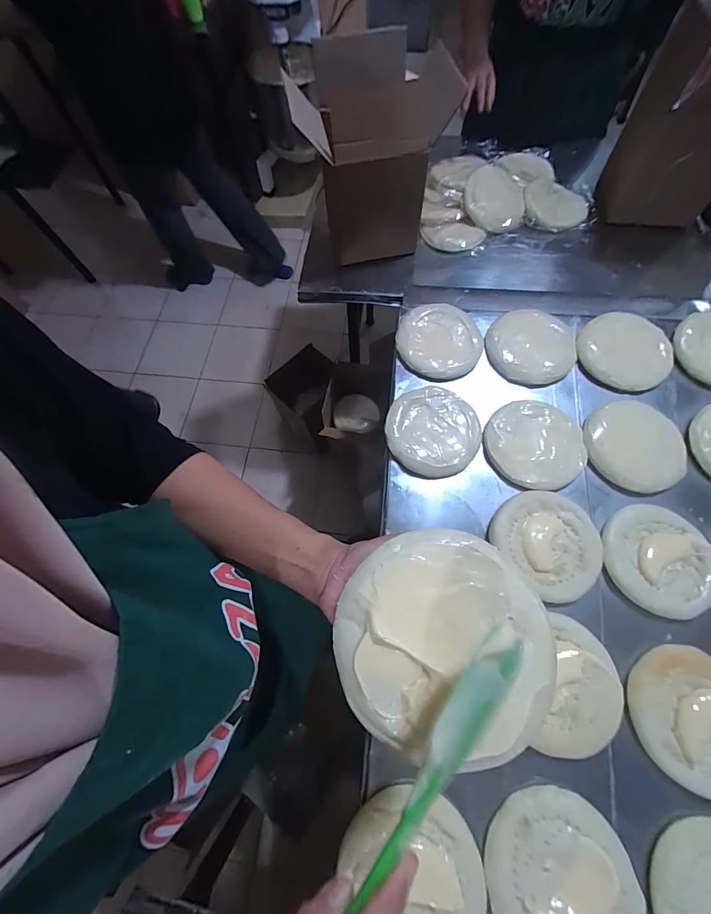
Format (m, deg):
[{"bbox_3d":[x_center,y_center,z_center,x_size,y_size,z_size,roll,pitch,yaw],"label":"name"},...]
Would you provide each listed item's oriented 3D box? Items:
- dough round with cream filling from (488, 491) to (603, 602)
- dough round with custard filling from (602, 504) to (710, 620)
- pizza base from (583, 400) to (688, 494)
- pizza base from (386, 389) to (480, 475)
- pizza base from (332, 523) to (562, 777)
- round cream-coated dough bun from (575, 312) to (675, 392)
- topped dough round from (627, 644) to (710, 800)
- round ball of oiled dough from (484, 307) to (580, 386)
[{"bbox_3d":[0.272,0.116,0.497,0.131,0.009,0.142,-1,67,2],"label":"dough round with cream filling"},{"bbox_3d":[0.420,0.138,0.484,0.140,0.011,0.142,-1,67,2],"label":"dough round with custard filling"},{"bbox_3d":[0.427,-0.020,0.537,0.140,0.014,0.136,-1,67,2],"label":"pizza base"},{"bbox_3d":[0.124,-0.043,0.559,0.142,0.013,0.146,-1,67,2],"label":"pizza base"},{"bbox_3d":[0.061,0.124,0.243,0.141,0.016,0.142,-1,67,2],"label":"pizza base"},{"bbox_3d":[0.453,-0.180,0.595,0.141,0.032,0.142,-1,67,2],"label":"round cream-coated dough bun"},{"bbox_3d":[0.399,0.306,0.411,0.133,0.009,0.140,-25,68,-8],"label":"topped dough round"},{"bbox_3d":[0.306,-0.196,0.613,0.143,0.025,0.152,-1,67,2],"label":"round ball of oiled dough"}]

